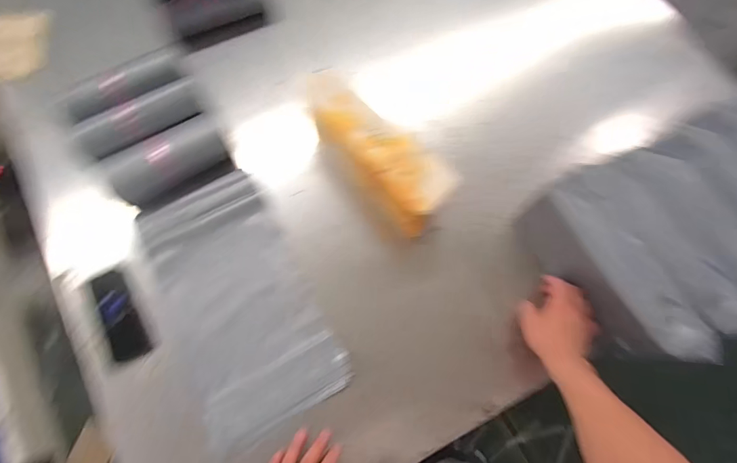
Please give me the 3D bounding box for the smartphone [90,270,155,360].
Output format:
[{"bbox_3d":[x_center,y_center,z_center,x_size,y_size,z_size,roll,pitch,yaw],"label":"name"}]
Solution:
[{"bbox_3d":[-0.425,0.141,0.653,0.056,0.013,0.158,-27,74,-10],"label":"smartphone"}]

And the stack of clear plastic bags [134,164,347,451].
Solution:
[{"bbox_3d":[-0.226,0.114,0.669,0.223,0.027,0.433,-29,75,-9],"label":"stack of clear plastic bags"}]

